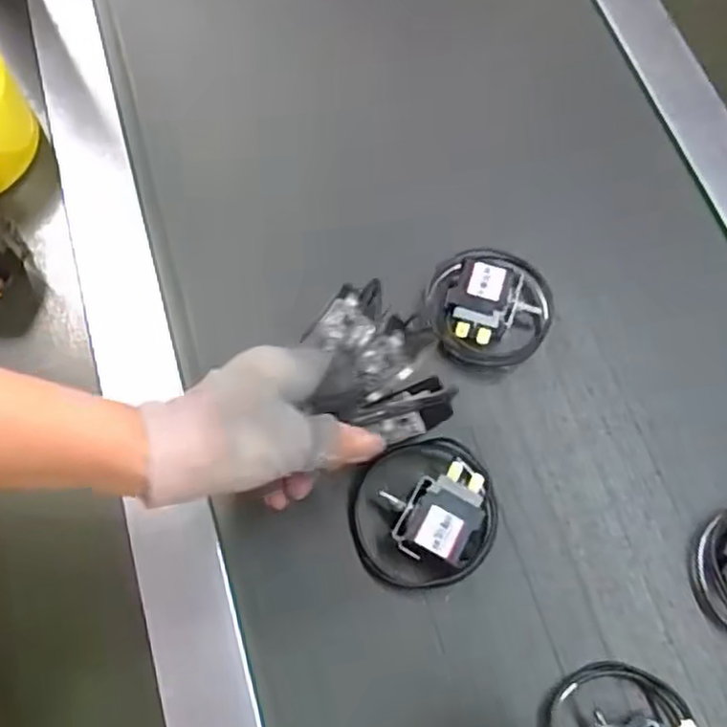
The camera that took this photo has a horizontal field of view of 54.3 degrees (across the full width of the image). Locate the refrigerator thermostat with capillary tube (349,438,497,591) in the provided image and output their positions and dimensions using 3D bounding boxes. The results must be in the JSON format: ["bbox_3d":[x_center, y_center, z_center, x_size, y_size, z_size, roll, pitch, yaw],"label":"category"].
[{"bbox_3d":[0.035,0.088,0.415,0.083,0.032,0.081,1,68,-2],"label":"refrigerator thermostat with capillary tube"}]

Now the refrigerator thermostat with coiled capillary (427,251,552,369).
[{"bbox_3d":[0.083,-0.037,0.463,0.078,0.030,0.079,1,68,-2],"label":"refrigerator thermostat with coiled capillary"}]

